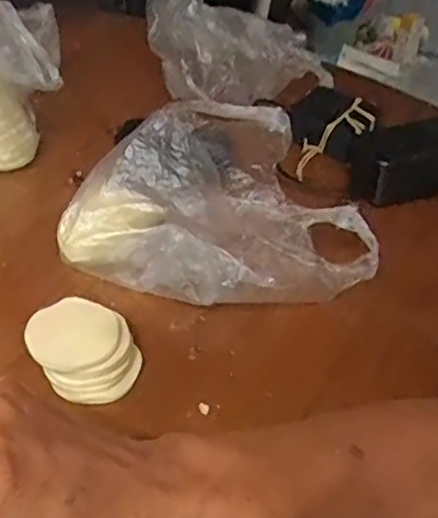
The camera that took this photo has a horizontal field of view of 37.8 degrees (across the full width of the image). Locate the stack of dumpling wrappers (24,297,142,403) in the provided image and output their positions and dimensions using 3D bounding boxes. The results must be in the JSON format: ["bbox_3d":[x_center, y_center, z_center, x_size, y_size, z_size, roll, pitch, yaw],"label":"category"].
[{"bbox_3d":[-0.085,0.056,0.403,0.061,0.021,0.071,-16,44,-23],"label":"stack of dumpling wrappers"}]

